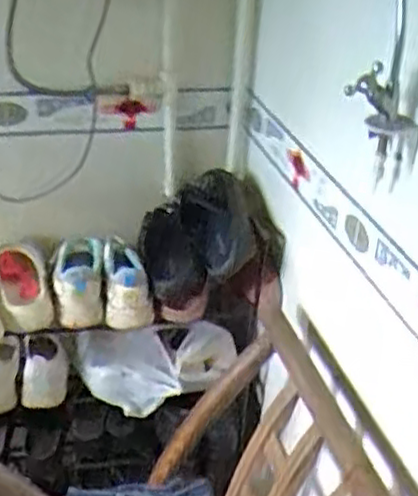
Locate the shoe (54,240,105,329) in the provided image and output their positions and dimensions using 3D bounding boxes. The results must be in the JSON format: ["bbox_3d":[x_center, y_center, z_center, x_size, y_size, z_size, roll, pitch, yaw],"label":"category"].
[{"bbox_3d":[-0.233,0.047,1.279,0.092,0.112,0.172,-1,30,-9],"label":"shoe"}]

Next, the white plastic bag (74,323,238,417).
[{"bbox_3d":[-0.104,0.217,1.319,0.287,0.142,0.111,5,29,3],"label":"white plastic bag"}]

